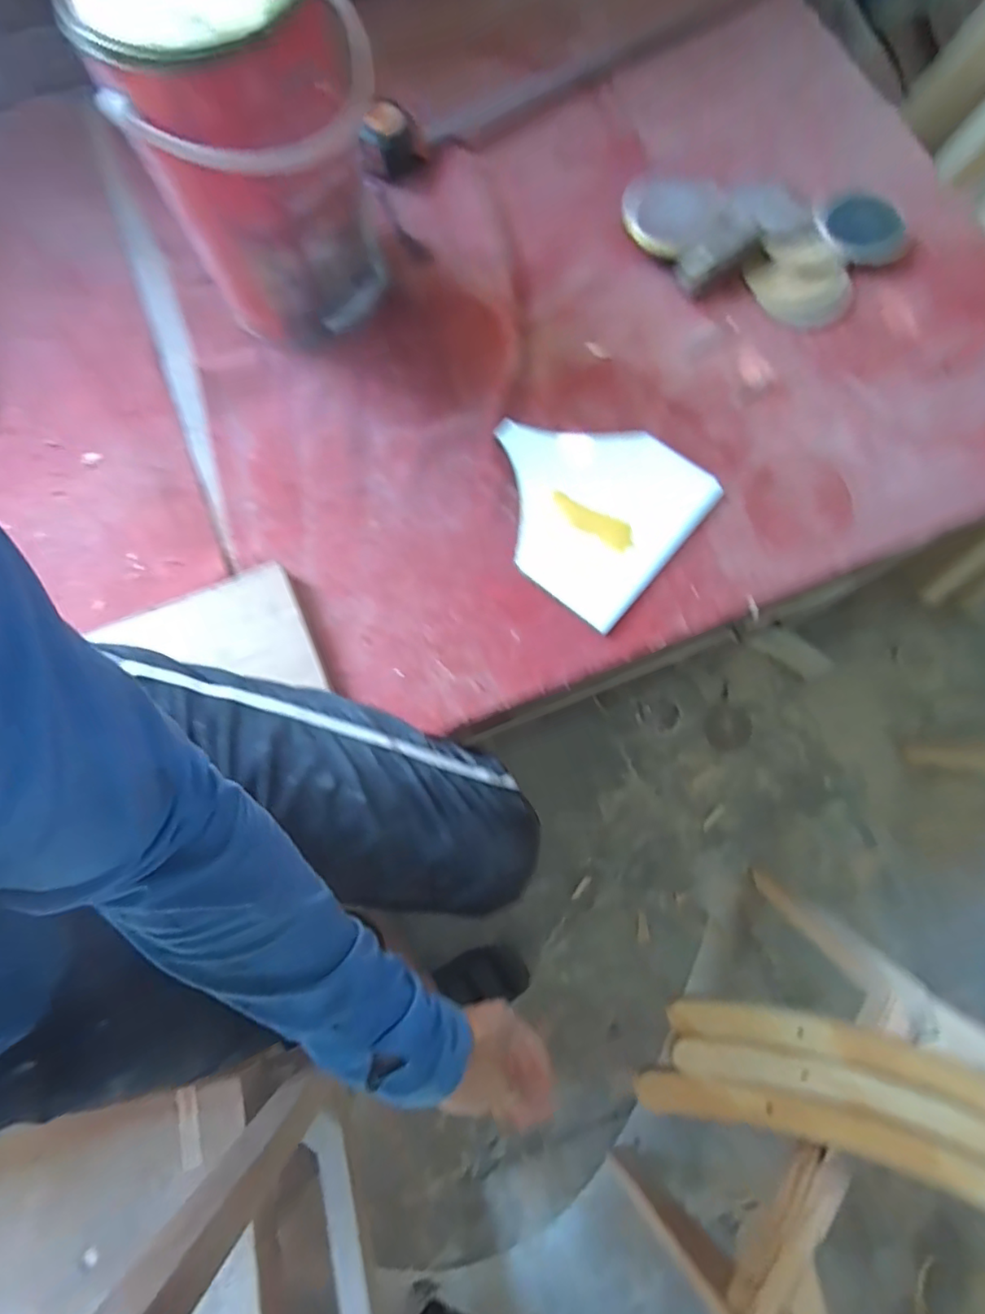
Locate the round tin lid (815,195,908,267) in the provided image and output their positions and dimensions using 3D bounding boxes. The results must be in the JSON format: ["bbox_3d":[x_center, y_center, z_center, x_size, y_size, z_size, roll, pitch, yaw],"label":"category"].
[{"bbox_3d":[0.390,-0.451,0.622,0.092,0.011,0.082,32,78,9],"label":"round tin lid"}]

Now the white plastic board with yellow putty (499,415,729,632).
[{"bbox_3d":[0.084,-0.149,0.556,0.197,0.009,0.182,38,80,11],"label":"white plastic board with yellow putty"}]

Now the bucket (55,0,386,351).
[{"bbox_3d":[-0.193,-0.427,0.514,0.184,0.248,0.184,-16,75,-3],"label":"bucket"}]

